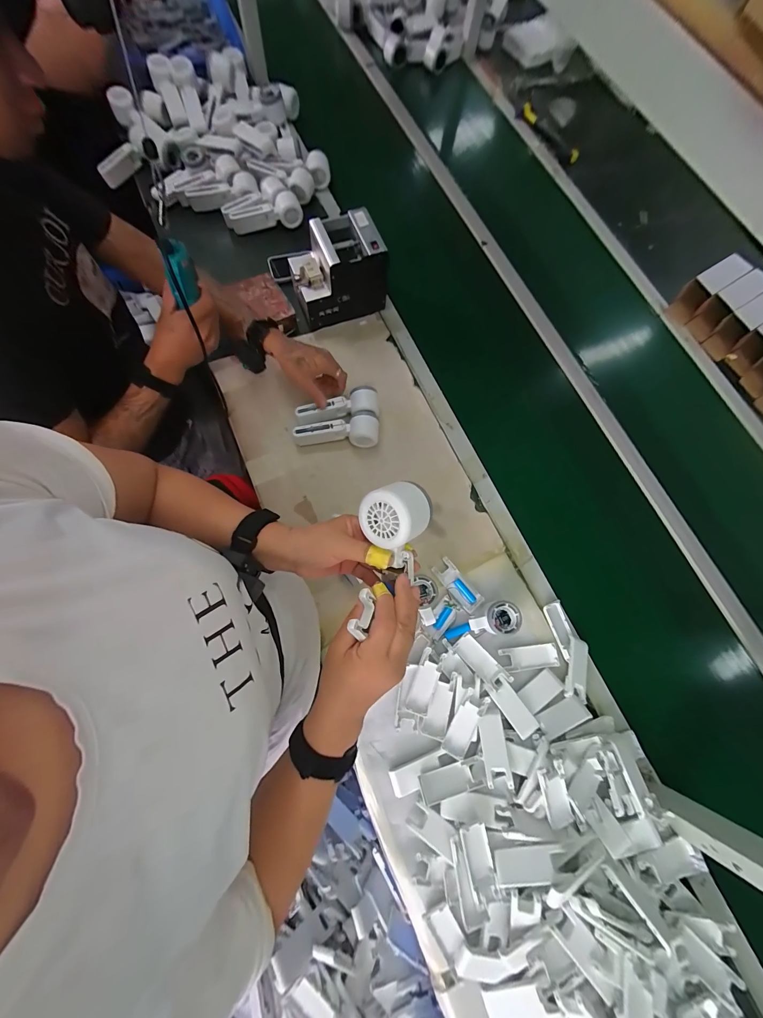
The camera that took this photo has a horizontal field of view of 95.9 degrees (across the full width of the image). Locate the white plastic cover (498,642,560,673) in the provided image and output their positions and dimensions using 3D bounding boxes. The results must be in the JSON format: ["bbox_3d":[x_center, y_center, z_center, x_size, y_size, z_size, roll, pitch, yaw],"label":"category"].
[{"bbox_3d":[0.271,0.273,0.630,0.104,0.007,0.040,-5,74,-8],"label":"white plastic cover"}]

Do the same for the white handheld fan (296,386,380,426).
[{"bbox_3d":[-0.090,-0.211,0.719,0.170,0.052,0.053,-10,76,-8],"label":"white handheld fan"}]

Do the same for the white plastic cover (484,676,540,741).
[{"bbox_3d":[0.224,0.338,0.588,0.040,0.013,0.097,-32,79,-14],"label":"white plastic cover"}]

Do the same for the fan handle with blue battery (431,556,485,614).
[{"bbox_3d":[0.144,0.146,0.656,0.042,0.016,0.105,-38,81,-15],"label":"fan handle with blue battery"}]

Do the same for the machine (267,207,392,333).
[{"bbox_3d":[-0.105,-0.516,0.754,0.205,0.146,0.123,-22,77,-10],"label":"machine"}]

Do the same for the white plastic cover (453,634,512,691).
[{"bbox_3d":[0.177,0.271,0.610,0.040,0.019,0.103,-42,82,-16],"label":"white plastic cover"}]

